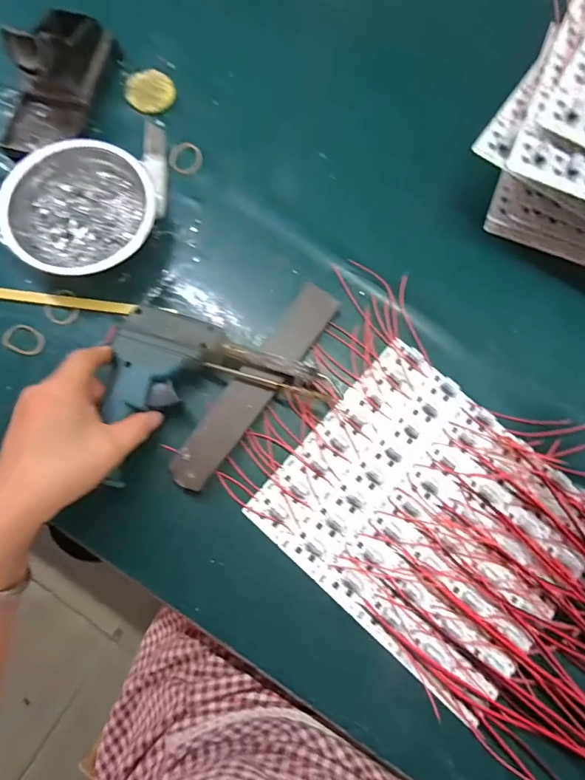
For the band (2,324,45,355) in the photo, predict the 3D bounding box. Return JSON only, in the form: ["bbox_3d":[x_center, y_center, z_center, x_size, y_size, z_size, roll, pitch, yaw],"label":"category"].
[{"bbox_3d":[-0.236,-0.044,0.384,0.035,0.005,0.026,22,71,0],"label":"band"}]

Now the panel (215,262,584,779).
[{"bbox_3d":[0.193,0.156,0.349,0.506,0.019,0.227,43,79,6],"label":"panel"}]

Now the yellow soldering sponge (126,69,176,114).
[{"bbox_3d":[-0.142,-0.299,0.437,0.047,0.008,0.047,-31,81,-9],"label":"yellow soldering sponge"}]

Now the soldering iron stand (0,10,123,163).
[{"bbox_3d":[-0.225,-0.292,0.405,0.070,0.062,0.153,19,79,3],"label":"soldering iron stand"}]

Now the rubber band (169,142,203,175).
[{"bbox_3d":[-0.103,-0.225,0.424,0.031,0.004,0.036,6,78,-2],"label":"rubber band"}]

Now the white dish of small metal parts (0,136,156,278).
[{"bbox_3d":[-0.183,-0.154,0.388,0.123,0.043,0.125,1,78,-3],"label":"white dish of small metal parts"}]

